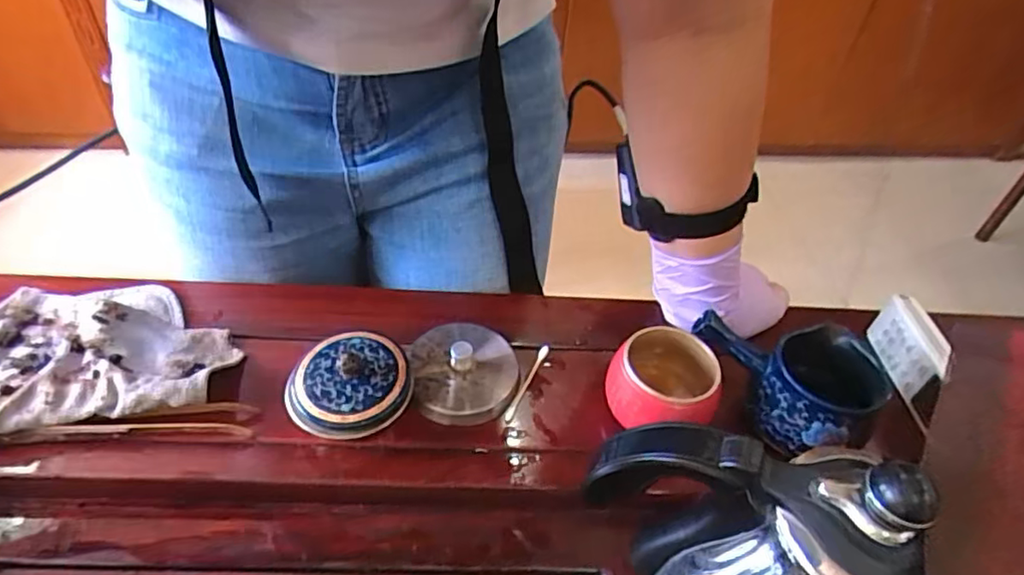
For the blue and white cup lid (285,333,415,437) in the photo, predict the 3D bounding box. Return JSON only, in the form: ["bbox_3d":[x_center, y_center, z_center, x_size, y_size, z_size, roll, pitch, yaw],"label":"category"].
[{"bbox_3d":[-0.107,0.062,0.393,0.076,0.019,0.071,3,41,-3],"label":"blue and white cup lid"}]

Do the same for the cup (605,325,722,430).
[{"bbox_3d":[0.100,0.070,0.413,0.069,0.057,0.066,3,43,-2],"label":"cup"}]

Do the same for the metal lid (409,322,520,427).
[{"bbox_3d":[-0.034,0.057,0.435,0.074,0.034,0.071,3,41,-3],"label":"metal lid"}]

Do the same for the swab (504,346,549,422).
[{"bbox_3d":[0.011,0.069,0.440,0.007,0.004,0.074,19,43,15],"label":"swab"}]

